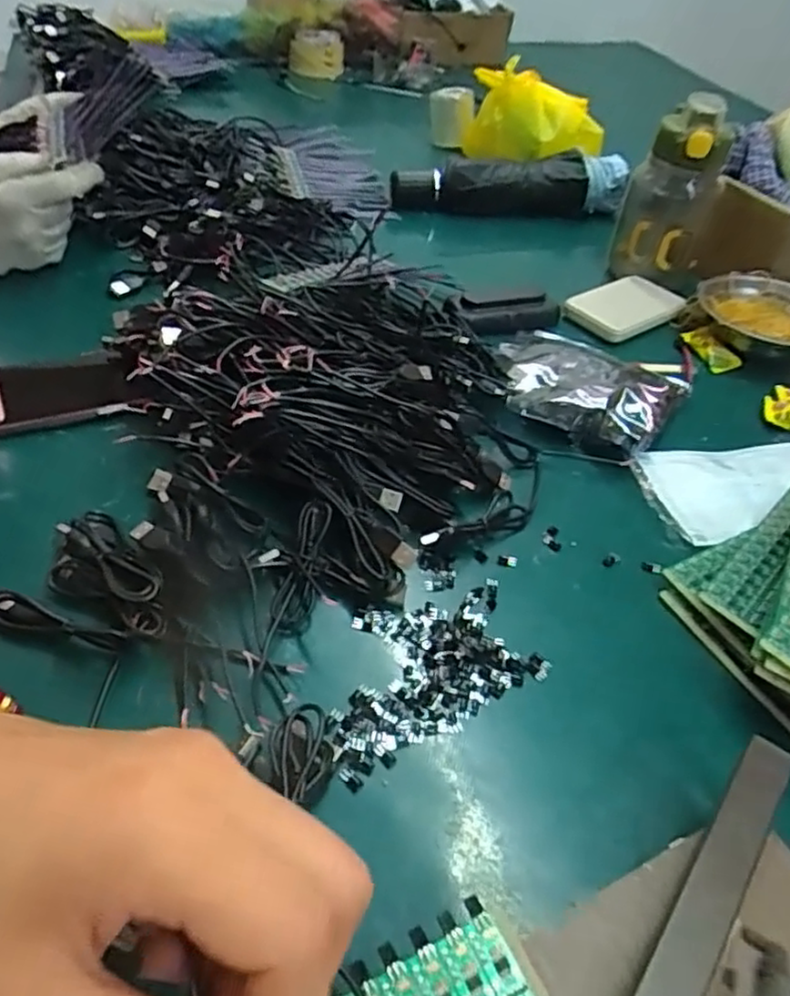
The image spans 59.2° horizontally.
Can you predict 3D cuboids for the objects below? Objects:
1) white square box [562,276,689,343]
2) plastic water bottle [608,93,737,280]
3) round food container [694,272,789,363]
[{"bbox_3d":[0.217,-0.183,0.667,0.103,0.017,0.071,-25,53,-27],"label":"white square box"},{"bbox_3d":[0.261,-0.286,0.668,0.071,0.163,0.074,16,46,10],"label":"plastic water bottle"},{"bbox_3d":[0.339,-0.161,0.638,0.119,0.041,0.108,19,46,12],"label":"round food container"}]

